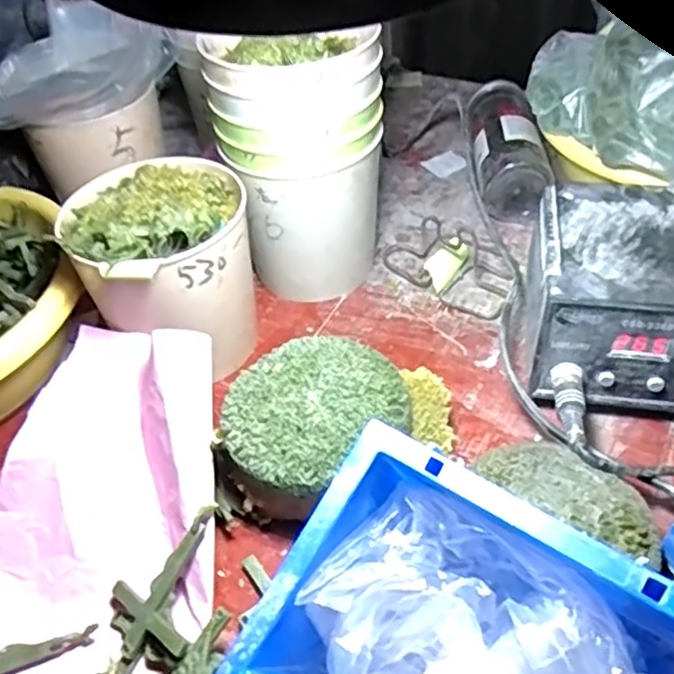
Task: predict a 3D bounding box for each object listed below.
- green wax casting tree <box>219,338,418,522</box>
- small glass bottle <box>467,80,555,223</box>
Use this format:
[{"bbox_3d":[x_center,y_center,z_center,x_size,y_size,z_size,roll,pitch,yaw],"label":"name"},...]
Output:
[{"bbox_3d":[-0.014,0.056,0.389,0.101,0.064,0.093,-3,45,3],"label":"green wax casting tree"},{"bbox_3d":[0.152,-0.169,0.594,0.060,0.060,0.152,-1,45,5],"label":"small glass bottle"}]

